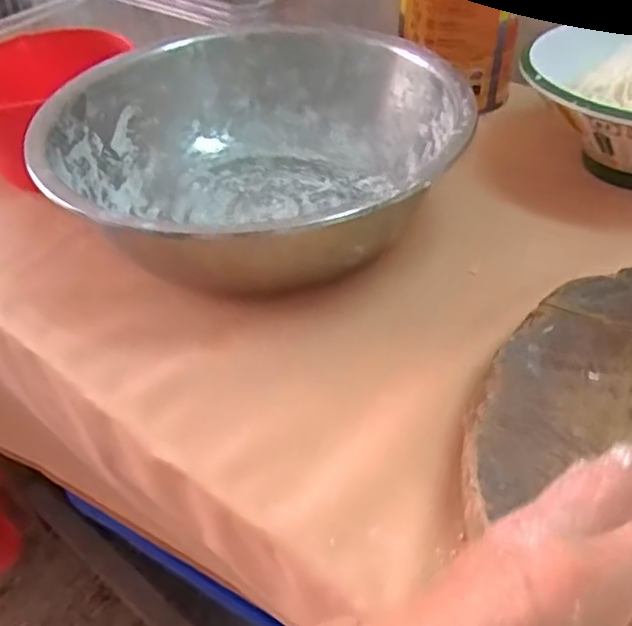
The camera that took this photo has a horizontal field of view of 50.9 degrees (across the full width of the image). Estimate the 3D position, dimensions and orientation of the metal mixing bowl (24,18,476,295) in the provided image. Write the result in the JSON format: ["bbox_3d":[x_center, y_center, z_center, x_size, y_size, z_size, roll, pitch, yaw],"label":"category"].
[{"bbox_3d":[-0.044,-0.144,0.582,0.327,0.113,0.322,-2,41,2],"label":"metal mixing bowl"}]

